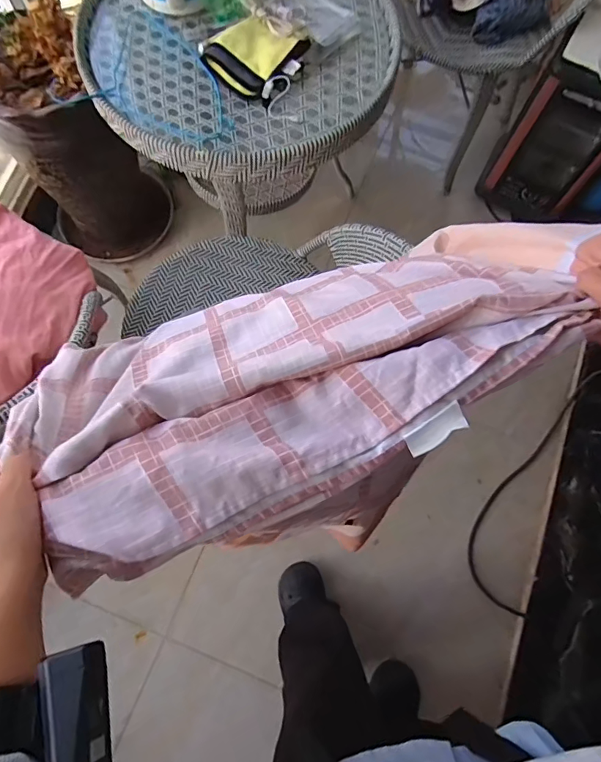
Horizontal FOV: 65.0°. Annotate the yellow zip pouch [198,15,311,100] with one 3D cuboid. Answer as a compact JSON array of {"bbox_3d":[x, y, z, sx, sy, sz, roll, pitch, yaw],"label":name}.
[{"bbox_3d":[-0.089,-0.582,0.837,0.146,0.053,0.138,42,76,10],"label":"yellow zip pouch"}]

